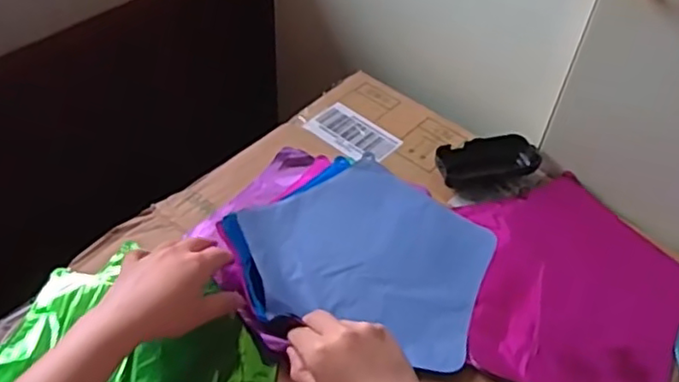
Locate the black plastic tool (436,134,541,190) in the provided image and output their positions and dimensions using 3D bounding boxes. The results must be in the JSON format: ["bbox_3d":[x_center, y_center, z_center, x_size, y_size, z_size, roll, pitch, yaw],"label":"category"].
[{"bbox_3d":[0.160,-0.034,0.698,0.109,0.026,0.047,-11,50,-12],"label":"black plastic tool"}]

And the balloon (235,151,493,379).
[{"bbox_3d":[0.029,0.051,0.613,0.222,0.018,0.201,17,50,12],"label":"balloon"}]

